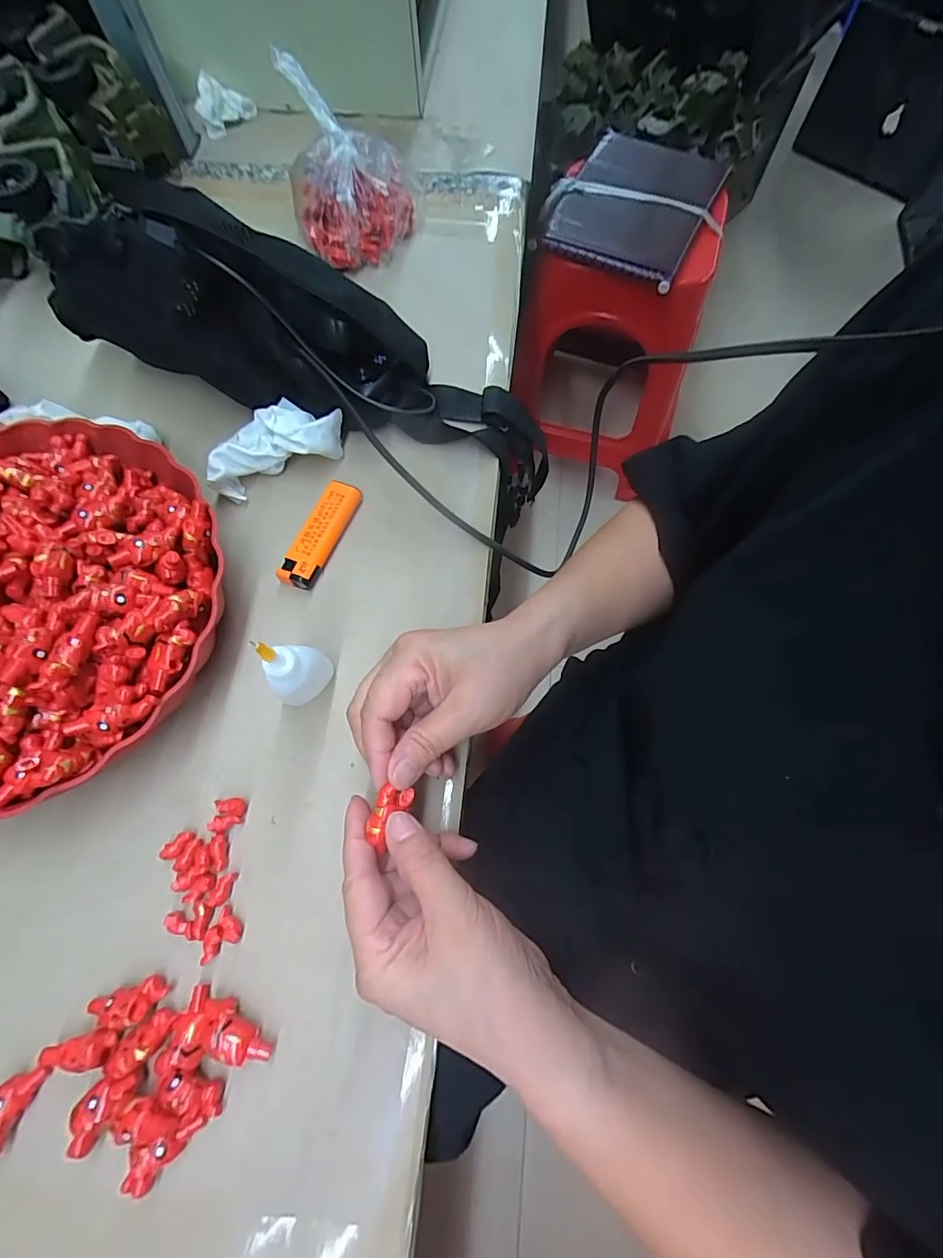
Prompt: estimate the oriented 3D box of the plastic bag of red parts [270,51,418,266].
[{"bbox_3d":[-0.105,-0.390,0.414,0.101,0.074,0.134,-13,71,-4],"label":"plastic bag of red parts"}]

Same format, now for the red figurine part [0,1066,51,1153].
[{"bbox_3d":[-0.219,0.225,0.230,0.017,0.015,0.035,25,73,9],"label":"red figurine part"}]

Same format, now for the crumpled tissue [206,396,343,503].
[{"bbox_3d":[-0.138,-0.130,0.342,0.095,0.036,0.044,-21,71,-6],"label":"crumpled tissue"}]

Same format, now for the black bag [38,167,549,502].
[{"bbox_3d":[-0.094,-0.198,0.365,0.366,0.105,0.099,15,70,-19],"label":"black bag"}]

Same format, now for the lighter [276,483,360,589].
[{"bbox_3d":[-0.101,-0.064,0.330,0.024,0.013,0.080,20,72,8],"label":"lighter"}]

